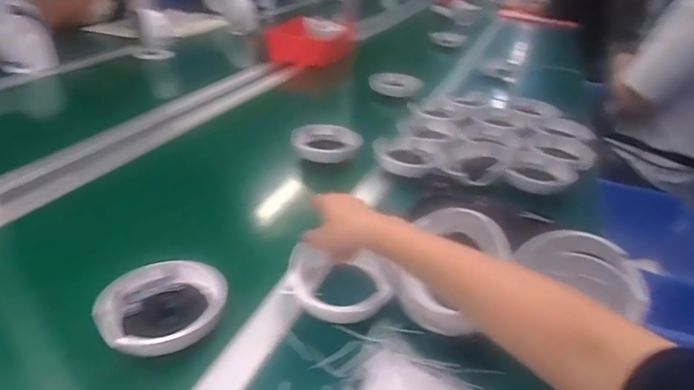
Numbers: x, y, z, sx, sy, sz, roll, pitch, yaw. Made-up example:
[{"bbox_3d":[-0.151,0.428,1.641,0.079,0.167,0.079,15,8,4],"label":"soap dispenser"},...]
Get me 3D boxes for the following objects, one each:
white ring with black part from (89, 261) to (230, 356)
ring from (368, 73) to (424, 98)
[{"bbox_3d":[-0.199,0.120,0.492,0.126,0.036,0.108,-15,38,-27],"label":"white ring with black part"},{"bbox_3d":[0.134,-0.304,1.211,0.133,0.031,0.129,3,33,-2],"label":"ring"}]

